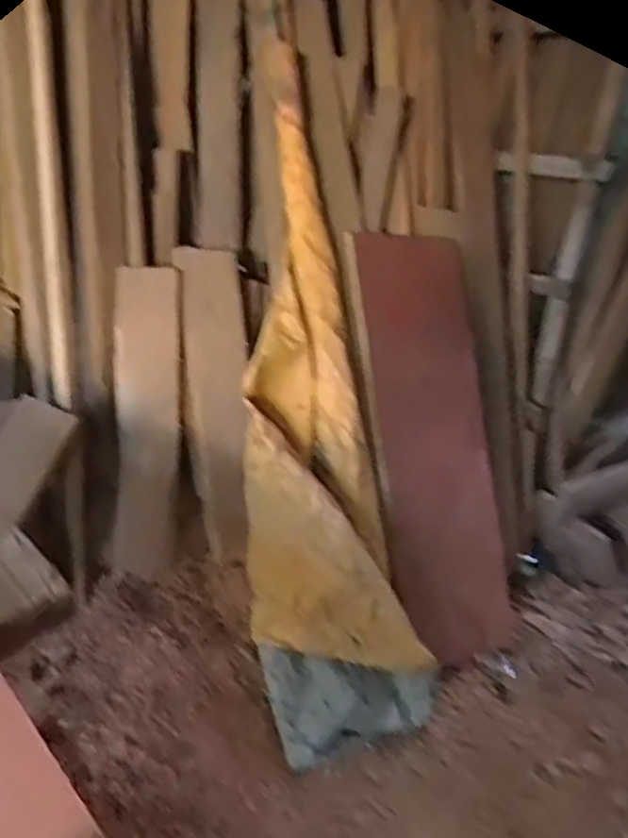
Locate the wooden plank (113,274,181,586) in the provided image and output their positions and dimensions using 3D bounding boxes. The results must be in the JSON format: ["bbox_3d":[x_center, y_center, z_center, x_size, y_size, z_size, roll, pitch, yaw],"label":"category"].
[{"bbox_3d":[-0.427,0.000,1.688,0.161,0.780,0.024,1,-4,-7],"label":"wooden plank"}]

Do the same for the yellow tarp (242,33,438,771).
[{"bbox_3d":[0.012,-0.103,1.675,0.378,0.170,1.733,-2,78,-12],"label":"yellow tarp"}]

